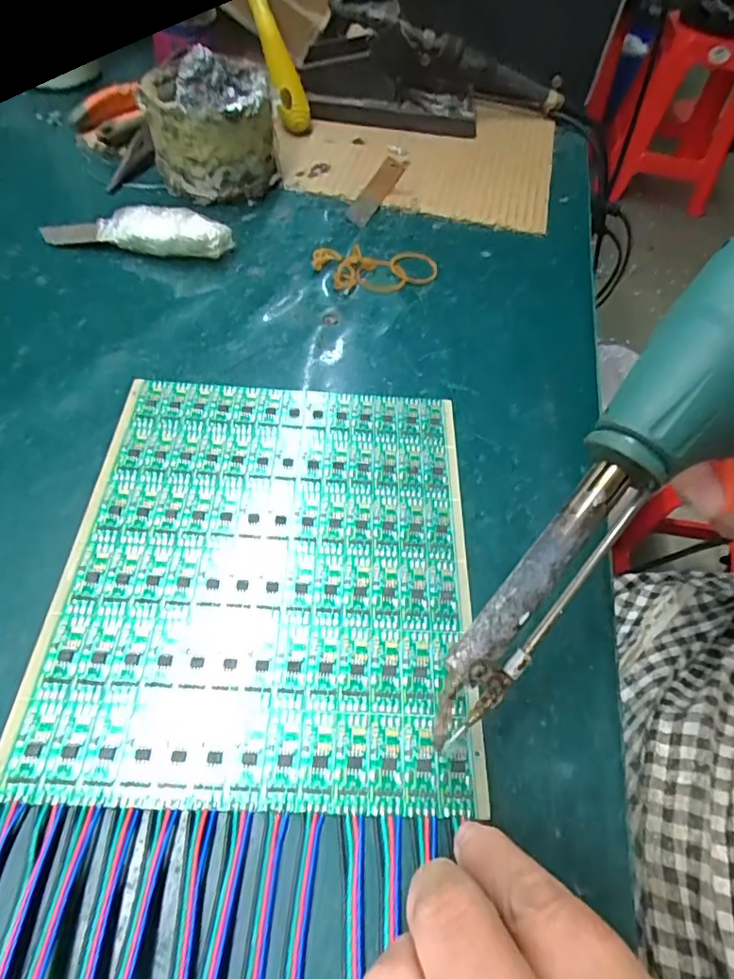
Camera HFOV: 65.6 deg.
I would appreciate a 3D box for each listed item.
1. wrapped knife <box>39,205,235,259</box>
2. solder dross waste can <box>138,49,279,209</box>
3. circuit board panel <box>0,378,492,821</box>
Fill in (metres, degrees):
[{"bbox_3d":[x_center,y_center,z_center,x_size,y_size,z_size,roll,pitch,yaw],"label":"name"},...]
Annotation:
[{"bbox_3d":[-0.144,-0.162,0.354,0.117,0.027,0.022,9,54,2],"label":"wrapped knife"},{"bbox_3d":[-0.107,-0.252,0.390,0.084,0.075,0.079,-8,55,-9],"label":"solder dross waste can"},{"bbox_3d":[-0.040,0.027,0.243,0.163,0.004,0.190,3,54,-2],"label":"circuit board panel"}]

